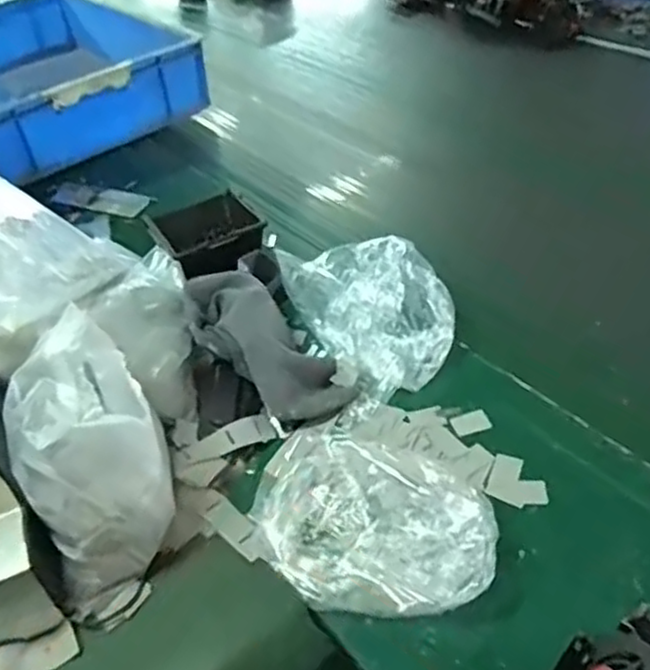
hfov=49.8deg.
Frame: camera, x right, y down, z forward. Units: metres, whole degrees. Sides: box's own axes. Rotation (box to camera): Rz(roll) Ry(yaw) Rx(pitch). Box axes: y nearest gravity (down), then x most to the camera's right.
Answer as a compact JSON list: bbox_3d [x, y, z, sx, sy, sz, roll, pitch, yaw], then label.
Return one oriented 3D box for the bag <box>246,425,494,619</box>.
[{"bbox_3d":[0.036,0.131,0.546,0.185,0.052,0.159,2,42,9],"label":"bag"}]

